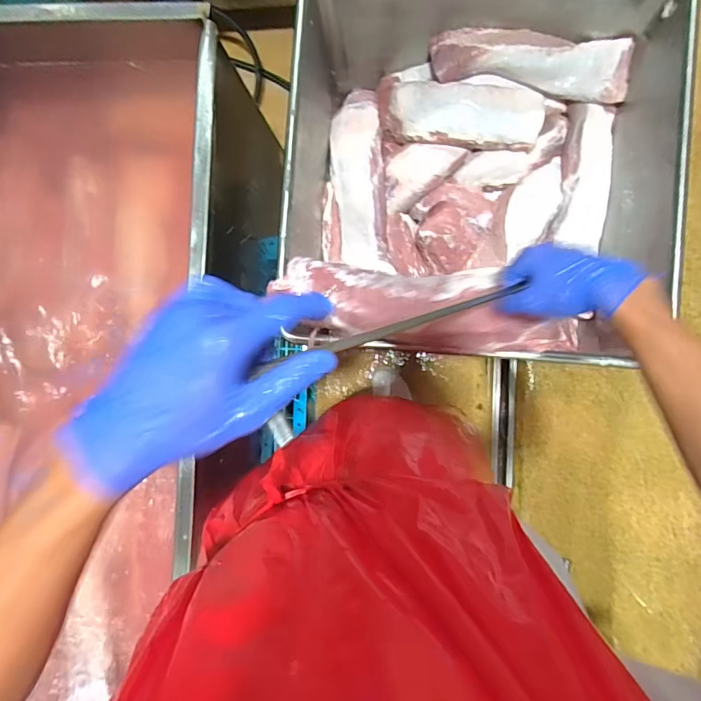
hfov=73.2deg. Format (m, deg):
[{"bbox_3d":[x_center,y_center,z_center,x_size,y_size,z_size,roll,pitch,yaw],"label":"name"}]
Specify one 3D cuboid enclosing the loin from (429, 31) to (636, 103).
[{"bbox_3d":[0.353,-0.573,0.933,0.378,0.057,0.089,10,91,7],"label":"loin"}]

